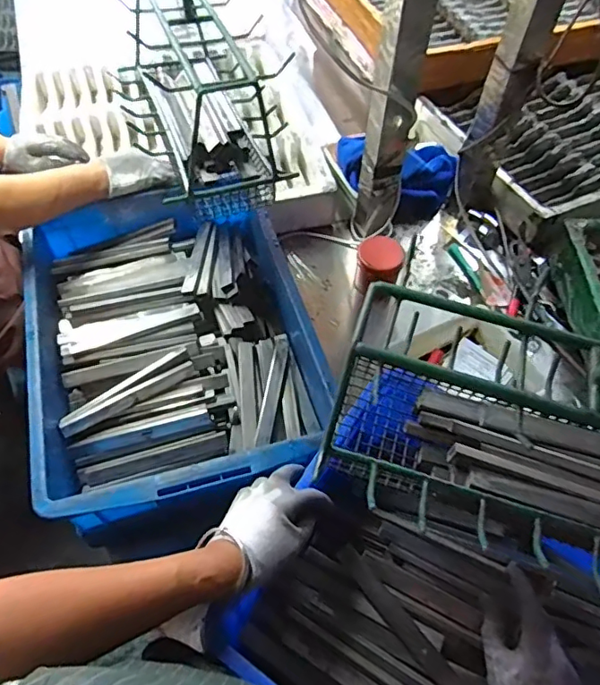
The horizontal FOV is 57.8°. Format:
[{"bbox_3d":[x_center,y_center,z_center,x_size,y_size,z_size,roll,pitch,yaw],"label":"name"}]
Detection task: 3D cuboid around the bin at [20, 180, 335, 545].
[{"bbox_3d":[-0.180,-0.016,0.753,0.348,0.105,0.484,-14,59,-11],"label":"bin"}]

